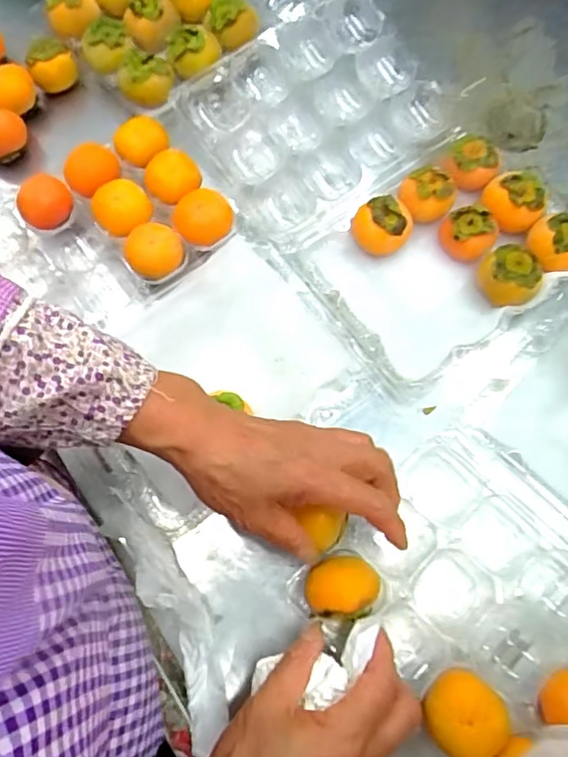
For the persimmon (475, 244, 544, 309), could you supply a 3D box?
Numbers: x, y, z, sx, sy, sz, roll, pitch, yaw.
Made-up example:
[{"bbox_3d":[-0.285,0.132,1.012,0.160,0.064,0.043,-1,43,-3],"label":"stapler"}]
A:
[{"bbox_3d":[0.184,-0.084,0.462,0.043,0.037,0.050,-30,73,-8],"label":"persimmon"}]

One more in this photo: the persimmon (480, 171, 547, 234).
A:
[{"bbox_3d":[0.197,-0.151,0.487,0.053,0.040,0.046,22,74,9],"label":"persimmon"}]

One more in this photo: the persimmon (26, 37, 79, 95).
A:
[{"bbox_3d":[-0.239,-0.327,0.579,0.047,0.037,0.046,0,70,1],"label":"persimmon"}]

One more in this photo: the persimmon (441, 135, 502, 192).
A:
[{"bbox_3d":[0.167,-0.192,0.506,0.051,0.038,0.047,23,74,9],"label":"persimmon"}]

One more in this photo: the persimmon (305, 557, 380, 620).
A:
[{"bbox_3d":[0.040,0.147,0.392,0.050,0.038,0.043,3,72,3],"label":"persimmon"}]

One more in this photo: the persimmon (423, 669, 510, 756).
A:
[{"bbox_3d":[0.113,0.214,0.362,0.045,0.040,0.050,42,78,14],"label":"persimmon"}]

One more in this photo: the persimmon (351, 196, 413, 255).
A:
[{"bbox_3d":[0.084,-0.130,0.484,0.051,0.035,0.041,13,73,6],"label":"persimmon"}]

